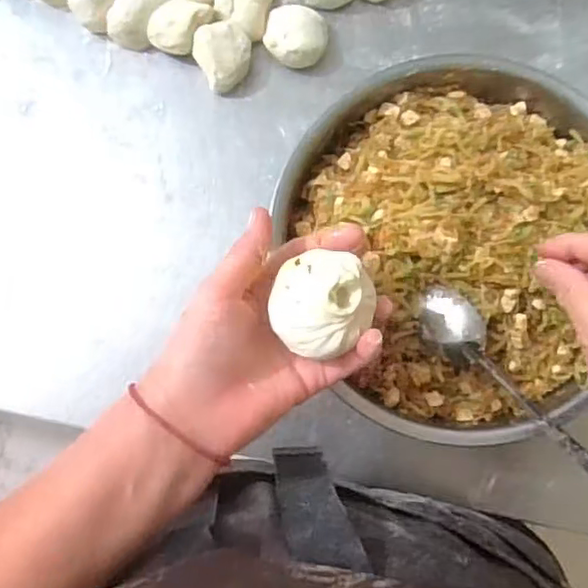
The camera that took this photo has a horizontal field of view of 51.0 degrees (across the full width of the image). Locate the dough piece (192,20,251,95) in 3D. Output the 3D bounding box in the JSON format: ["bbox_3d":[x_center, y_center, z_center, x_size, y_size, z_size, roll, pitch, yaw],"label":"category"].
[{"bbox_3d":[-0.055,-0.191,0.497,0.043,0.037,0.043,0,85,0],"label":"dough piece"}]

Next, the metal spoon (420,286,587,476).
[{"bbox_3d":[0.147,0.057,0.409,0.163,0.032,0.029,43,87,3],"label":"metal spoon"}]

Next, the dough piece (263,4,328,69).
[{"bbox_3d":[0.001,-0.206,0.498,0.049,0.023,0.046,0,85,0],"label":"dough piece"}]

